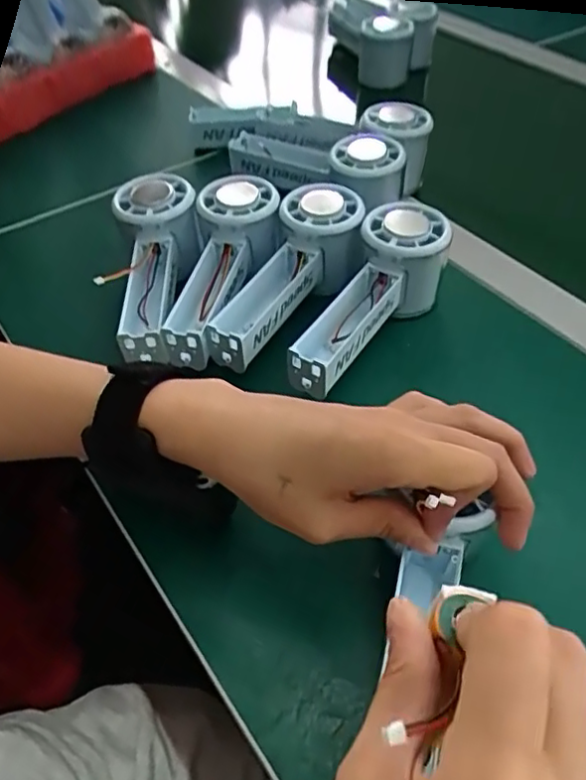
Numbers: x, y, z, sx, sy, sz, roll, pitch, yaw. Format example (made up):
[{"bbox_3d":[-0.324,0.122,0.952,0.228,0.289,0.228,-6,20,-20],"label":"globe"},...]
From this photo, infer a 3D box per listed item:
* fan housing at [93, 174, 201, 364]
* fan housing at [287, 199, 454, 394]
[{"bbox_3d":[-0.094,-0.080,0.412,0.055,0.049,0.147,-2,48,-1],"label":"fan housing"},{"bbox_3d":[0.048,-0.056,0.388,0.064,0.053,0.152,21,52,18],"label":"fan housing"}]

